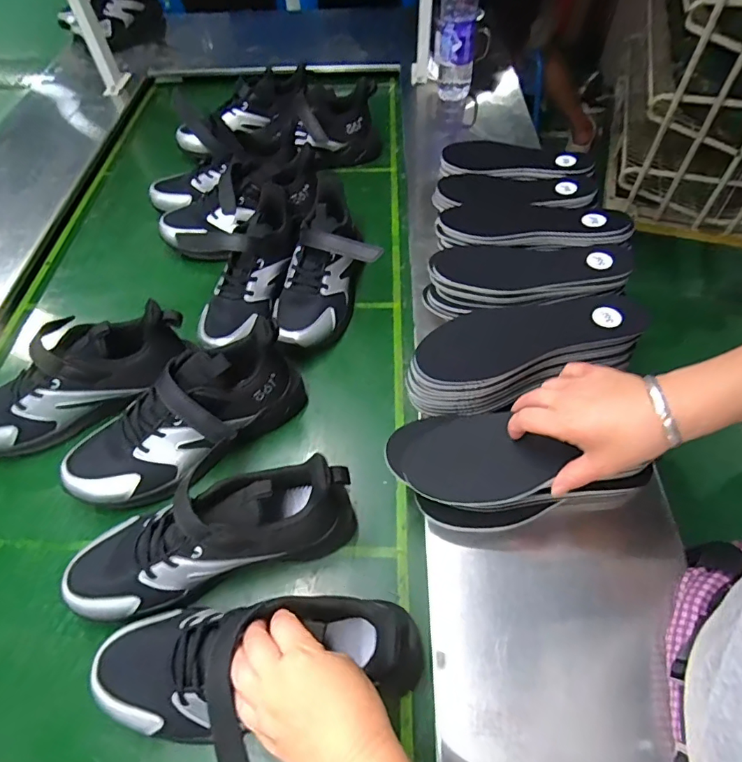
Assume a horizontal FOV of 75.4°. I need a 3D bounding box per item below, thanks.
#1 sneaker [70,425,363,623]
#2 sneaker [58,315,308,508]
[{"bbox_3d":[-0.148,0.137,0.443,0.256,0.123,0.103,-17,57,-10],"label":"sneaker"},{"bbox_3d":[-0.186,0.043,0.495,0.263,0.108,0.095,-29,60,-18],"label":"sneaker"}]

